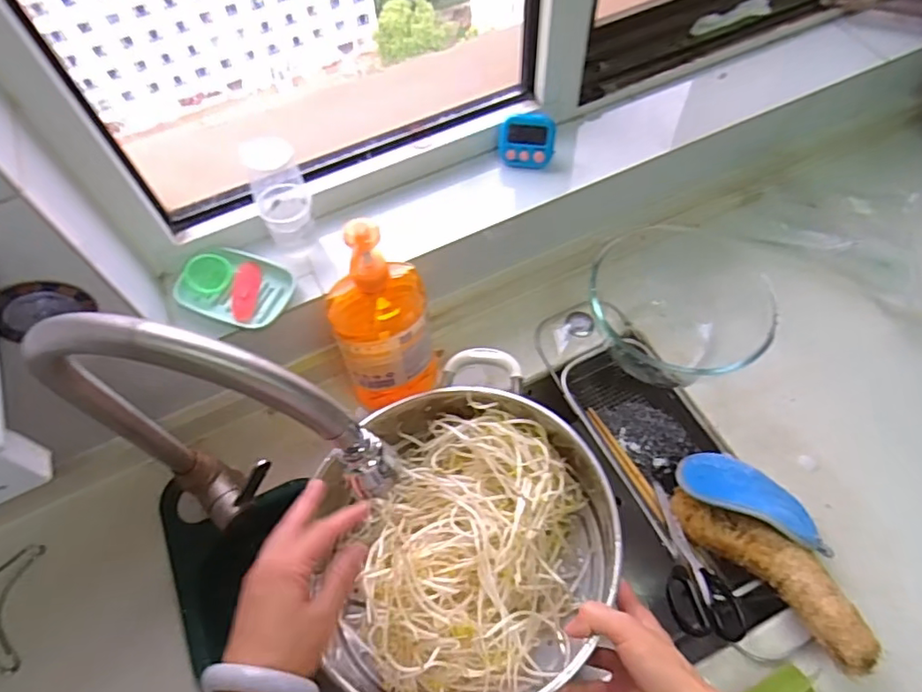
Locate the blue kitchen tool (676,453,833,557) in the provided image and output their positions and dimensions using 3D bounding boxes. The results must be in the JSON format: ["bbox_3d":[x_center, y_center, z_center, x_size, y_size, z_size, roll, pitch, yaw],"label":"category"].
[{"bbox_3d":[0.313,0.162,0.626,0.153,0.034,0.081,19,39,31],"label":"blue kitchen tool"}]

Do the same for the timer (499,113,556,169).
[{"bbox_3d":[0.079,-0.246,0.700,0.065,0.062,0.018,5,28,8],"label":"timer"}]

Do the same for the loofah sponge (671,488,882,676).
[{"bbox_3d":[0.313,0.212,0.588,0.074,0.046,0.219,-33,44,-18],"label":"loofah sponge"}]

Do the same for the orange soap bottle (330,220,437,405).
[{"bbox_3d":[-0.083,-0.025,0.619,0.106,0.278,0.068,-13,57,-6],"label":"orange soap bottle"}]

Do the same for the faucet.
[{"bbox_3d":[-0.170,0.079,0.454,0.243,0.334,0.058,17,59,13],"label":"faucet"}]

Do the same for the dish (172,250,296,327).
[{"bbox_3d":[-0.243,-0.065,0.634,0.120,0.026,0.082,16,59,12],"label":"dish"}]

